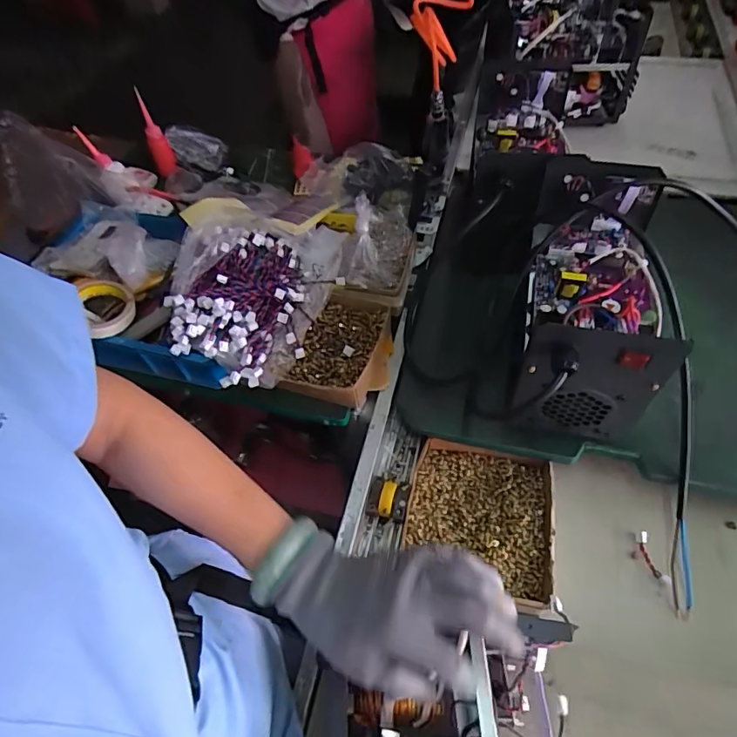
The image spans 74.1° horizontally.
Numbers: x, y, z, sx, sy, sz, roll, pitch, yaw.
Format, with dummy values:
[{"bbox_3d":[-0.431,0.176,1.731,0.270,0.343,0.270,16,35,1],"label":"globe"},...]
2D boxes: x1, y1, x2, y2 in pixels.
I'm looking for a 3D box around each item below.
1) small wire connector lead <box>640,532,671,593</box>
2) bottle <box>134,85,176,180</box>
[{"bbox_3d":[0.378,0.256,0.646,0.015,0.009,0.076,-9,54,-3],"label":"small wire connector lead"},{"bbox_3d":[-0.450,-0.491,1.023,0.042,0.167,0.053,-20,24,-10],"label":"bottle"}]

